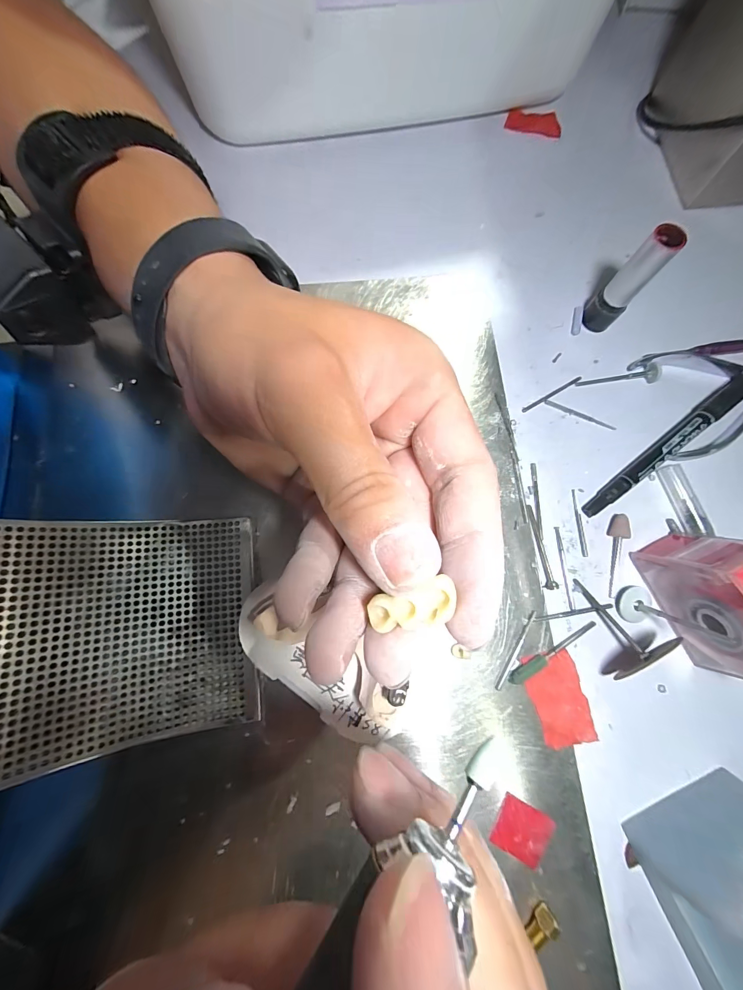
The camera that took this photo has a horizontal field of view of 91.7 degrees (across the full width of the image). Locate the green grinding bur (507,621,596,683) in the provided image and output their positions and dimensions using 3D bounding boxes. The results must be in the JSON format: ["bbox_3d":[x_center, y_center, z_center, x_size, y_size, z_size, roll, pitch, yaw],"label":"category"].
[{"bbox_3d":[0.094,0.081,0.183,0.054,0.006,0.007,-29,78,-5],"label":"green grinding bur"}]

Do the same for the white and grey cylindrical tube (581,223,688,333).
[{"bbox_3d":[0.143,-0.119,0.203,0.019,0.059,0.013,32,79,6],"label":"white and grey cylindrical tube"}]

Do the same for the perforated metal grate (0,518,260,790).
[{"bbox_3d":[-0.111,0.060,0.156,0.114,0.016,0.098,4,75,-36],"label":"perforated metal grate"}]

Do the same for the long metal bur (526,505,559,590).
[{"bbox_3d":[0.094,0.028,0.197,0.006,0.004,0.046,-10,78,-1],"label":"long metal bur"}]

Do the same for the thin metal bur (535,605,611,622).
[{"bbox_3d":[0.107,0.062,0.190,0.043,0.004,0.004,-9,78,0],"label":"thin metal bur"}]

